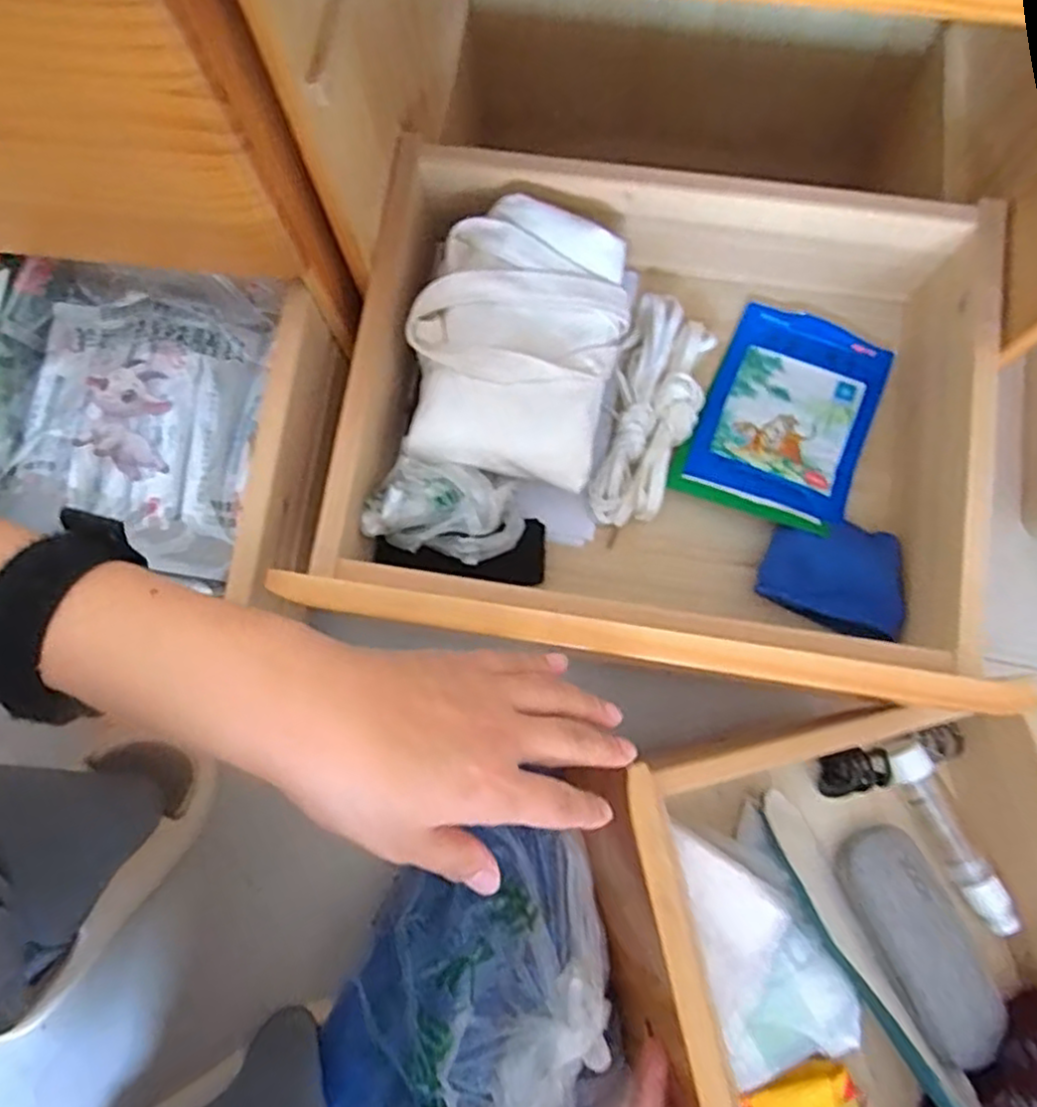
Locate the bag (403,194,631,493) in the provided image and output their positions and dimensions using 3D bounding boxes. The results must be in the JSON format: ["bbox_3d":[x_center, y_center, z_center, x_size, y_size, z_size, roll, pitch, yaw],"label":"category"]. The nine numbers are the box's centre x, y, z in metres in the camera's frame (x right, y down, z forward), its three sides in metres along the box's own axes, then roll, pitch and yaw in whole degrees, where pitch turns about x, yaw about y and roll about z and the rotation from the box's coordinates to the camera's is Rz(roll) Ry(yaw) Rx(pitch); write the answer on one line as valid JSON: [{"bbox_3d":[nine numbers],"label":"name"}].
[{"bbox_3d":[0.001,-0.135,0.476,0.128,0.077,0.170,14,78,5],"label":"bag"}]

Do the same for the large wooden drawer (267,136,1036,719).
[{"bbox_3d":[0.092,-0.079,0.468,0.386,0.127,0.307,8,77,4],"label":"large wooden drawer"}]

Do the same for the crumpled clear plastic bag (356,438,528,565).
[{"bbox_3d":[-0.046,-0.030,0.443,0.095,0.034,0.060,13,78,5],"label":"crumpled clear plastic bag"}]

